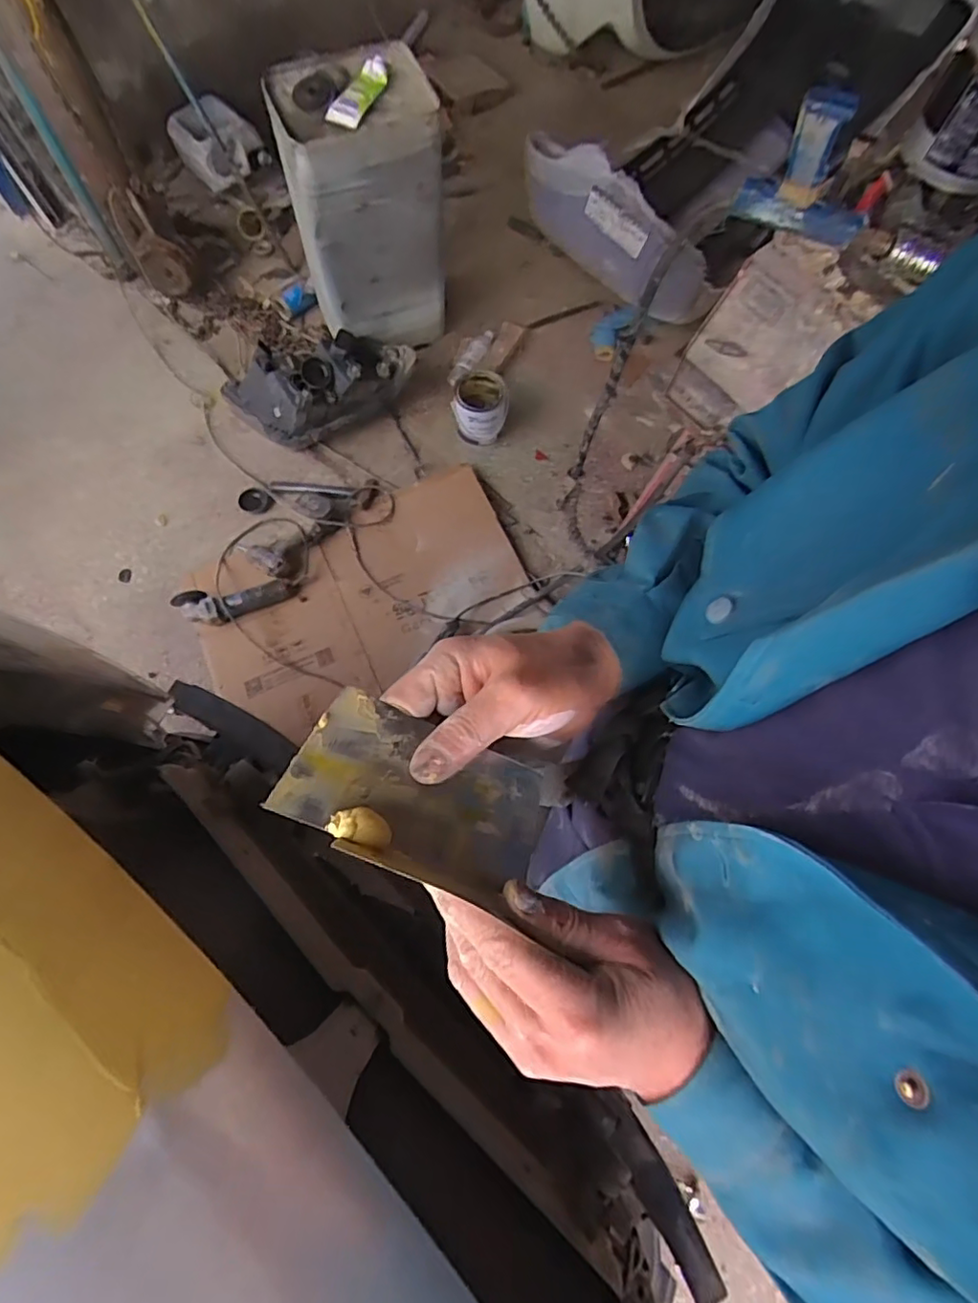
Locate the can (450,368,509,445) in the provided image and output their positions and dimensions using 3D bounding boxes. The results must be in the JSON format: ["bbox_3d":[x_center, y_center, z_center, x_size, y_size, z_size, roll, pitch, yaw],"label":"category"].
[{"bbox_3d":[-0.023,-0.731,1.766,0.158,0.145,0.169,0,72,-1],"label":"can"}]

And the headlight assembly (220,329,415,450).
[{"bbox_3d":[-0.490,-0.764,1.750,0.551,0.199,0.243,-16,73,-7],"label":"headlight assembly"}]

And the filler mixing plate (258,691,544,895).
[{"bbox_3d":[-0.033,0.073,0.313,0.138,0.012,0.075,27,54,-17],"label":"filler mixing plate"}]

